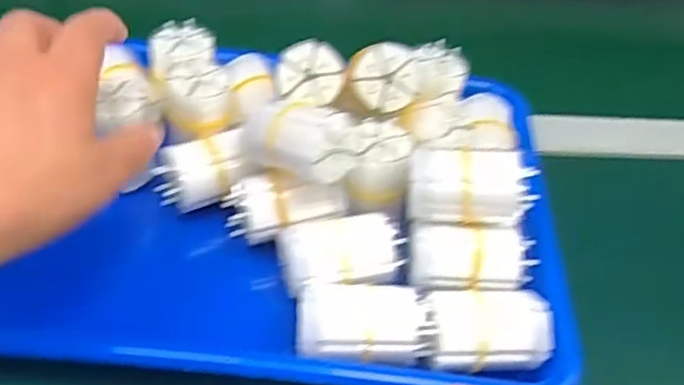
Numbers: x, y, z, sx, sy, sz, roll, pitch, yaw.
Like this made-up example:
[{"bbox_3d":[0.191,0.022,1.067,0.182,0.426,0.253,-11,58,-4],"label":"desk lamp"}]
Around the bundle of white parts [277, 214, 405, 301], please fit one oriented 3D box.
[{"bbox_3d":[0.002,0.028,0.362,0.067,0.025,0.036,-8,47,-16],"label":"bundle of white parts"}]

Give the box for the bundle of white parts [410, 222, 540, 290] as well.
[{"bbox_3d":[0.071,0.034,0.363,0.064,0.025,0.029,4,45,-4],"label":"bundle of white parts"}]

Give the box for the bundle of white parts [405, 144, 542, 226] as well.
[{"bbox_3d":[0.067,-0.001,0.360,0.065,0.035,0.027,4,45,-4],"label":"bundle of white parts"}]

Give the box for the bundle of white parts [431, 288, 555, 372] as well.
[{"bbox_3d":[0.073,0.065,0.336,0.059,0.023,0.038,2,45,-6],"label":"bundle of white parts"}]

